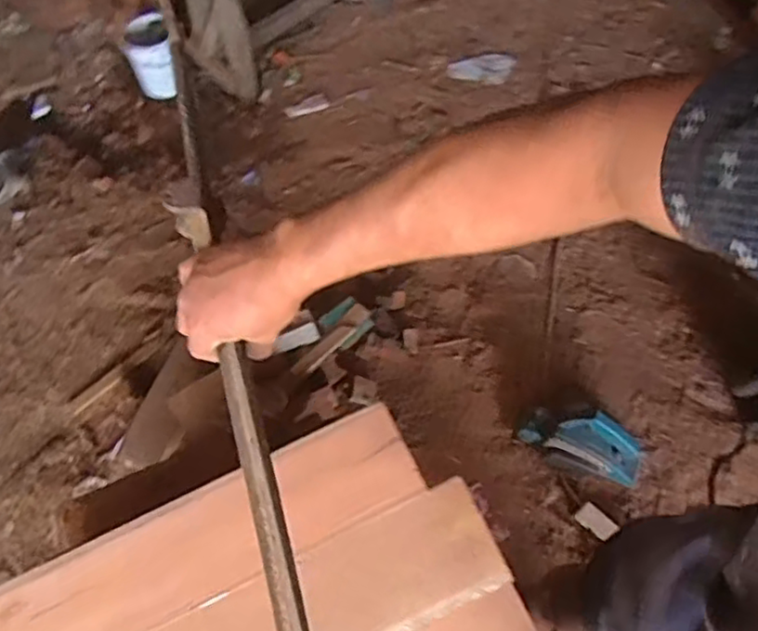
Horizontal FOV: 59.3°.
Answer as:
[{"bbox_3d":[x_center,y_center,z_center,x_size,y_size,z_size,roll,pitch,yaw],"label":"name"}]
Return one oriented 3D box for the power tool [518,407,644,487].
[{"bbox_3d":[0.443,0.283,1.461,0.263,0.123,0.112,12,63,10],"label":"power tool"}]

